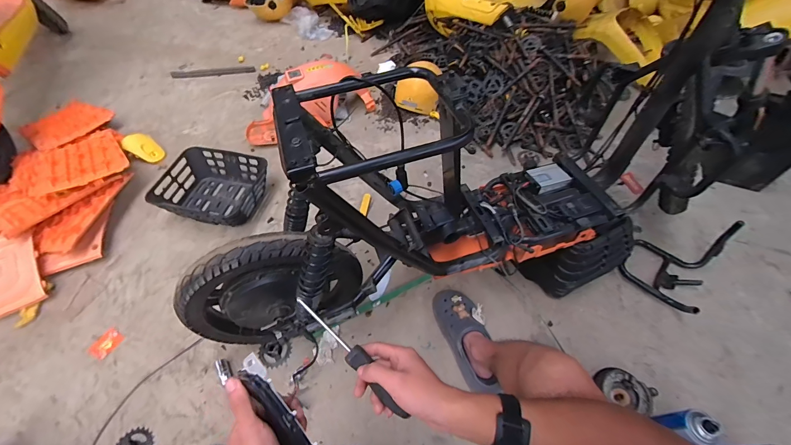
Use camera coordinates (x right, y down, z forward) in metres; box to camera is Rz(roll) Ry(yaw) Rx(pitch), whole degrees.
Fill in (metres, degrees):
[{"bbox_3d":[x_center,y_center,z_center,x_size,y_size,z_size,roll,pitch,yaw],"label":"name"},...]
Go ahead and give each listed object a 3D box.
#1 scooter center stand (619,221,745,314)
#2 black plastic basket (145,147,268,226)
[{"bbox_3d":[0.818,0.105,0.987,0.302,0.152,0.194,-37,62,-23],"label":"scooter center stand"},{"bbox_3d":[-0.630,-0.118,1.179,0.332,0.109,0.278,5,55,3],"label":"black plastic basket"}]

